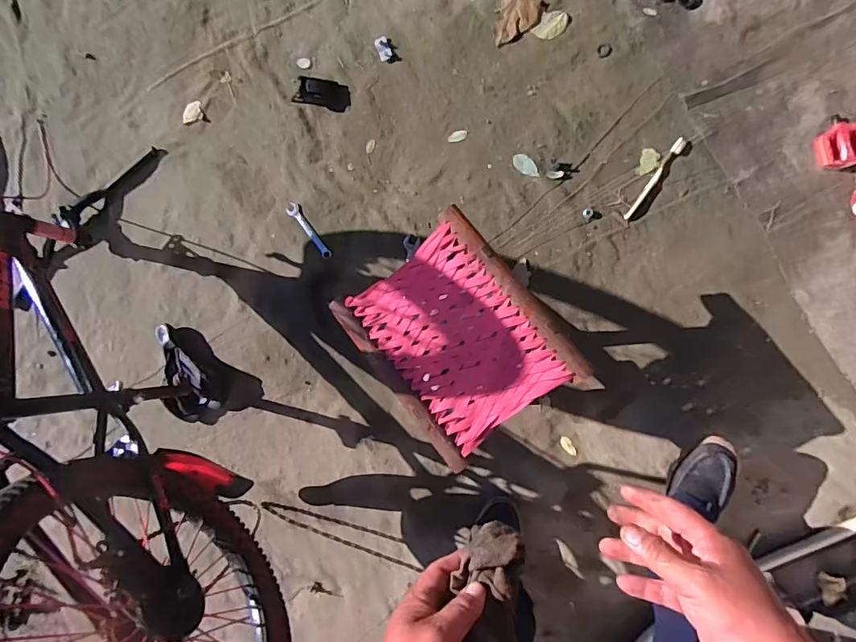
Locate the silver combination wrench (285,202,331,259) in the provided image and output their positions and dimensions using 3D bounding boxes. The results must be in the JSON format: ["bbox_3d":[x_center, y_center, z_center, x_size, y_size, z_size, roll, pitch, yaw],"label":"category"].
[{"bbox_3d":[-0.263,-0.196,1.064,0.028,0.006,0.145,-35,87,8],"label":"silver combination wrench"}]

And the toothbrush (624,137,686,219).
[{"bbox_3d":[0.444,-0.280,0.950,0.018,0.012,0.179,36,97,5],"label":"toothbrush"}]

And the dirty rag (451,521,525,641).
[{"bbox_3d":[0.058,0.245,0.413,0.056,0.025,0.132,-6,80,8],"label":"dirty rag"}]

